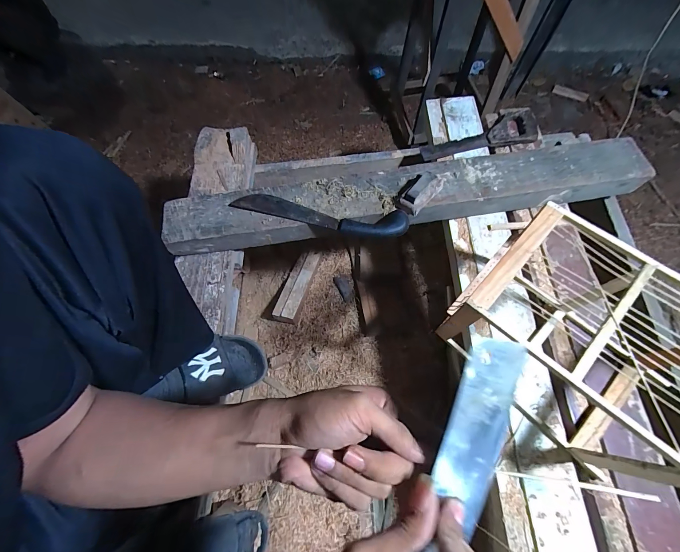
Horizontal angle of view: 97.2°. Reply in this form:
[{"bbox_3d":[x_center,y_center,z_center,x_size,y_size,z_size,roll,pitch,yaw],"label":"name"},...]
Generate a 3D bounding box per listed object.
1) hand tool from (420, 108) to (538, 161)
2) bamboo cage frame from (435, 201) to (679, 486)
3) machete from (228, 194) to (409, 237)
[{"bbox_3d":[0.361,-0.372,0.786,0.301,0.030,0.100,-9,67,-1],"label":"hand tool"},{"bbox_3d":[0.371,0.112,0.475,0.343,0.233,0.227,41,74,17],"label":"bamboo cage frame"},{"bbox_3d":[-0.043,-0.128,0.625,0.359,0.035,0.058,8,67,6],"label":"machete"}]

